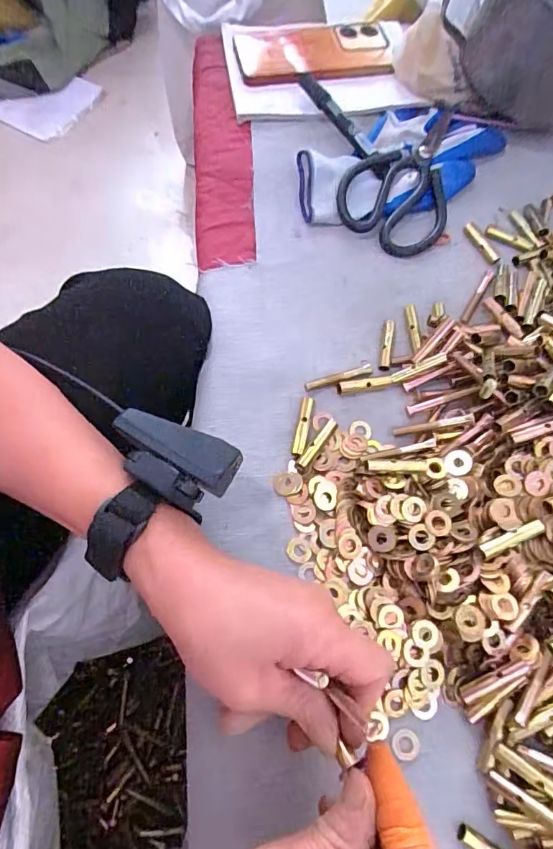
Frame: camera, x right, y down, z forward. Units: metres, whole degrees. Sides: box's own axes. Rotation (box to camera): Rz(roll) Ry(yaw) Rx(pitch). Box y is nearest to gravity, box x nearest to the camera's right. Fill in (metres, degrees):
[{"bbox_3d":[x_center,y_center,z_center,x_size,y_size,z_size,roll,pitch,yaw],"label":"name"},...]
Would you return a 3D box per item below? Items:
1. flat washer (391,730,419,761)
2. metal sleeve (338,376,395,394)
[{"bbox_3d":[0.077,0.190,0.286,0.016,0.004,0.016,-9,67,-1],"label":"flat washer"},{"bbox_3d":[0.067,-0.029,0.363,0.043,0.006,0.008,-9,66,-16],"label":"metal sleeve"}]

